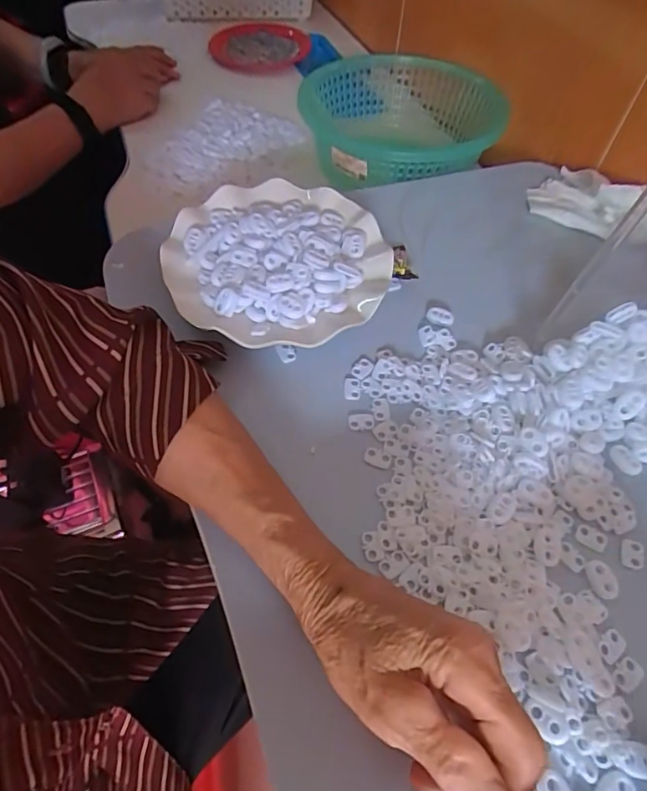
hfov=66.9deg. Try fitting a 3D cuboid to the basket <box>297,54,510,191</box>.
[{"bbox_3d":[0.097,-0.323,0.593,0.200,0.086,0.267,-10,56,-9],"label":"basket"}]

